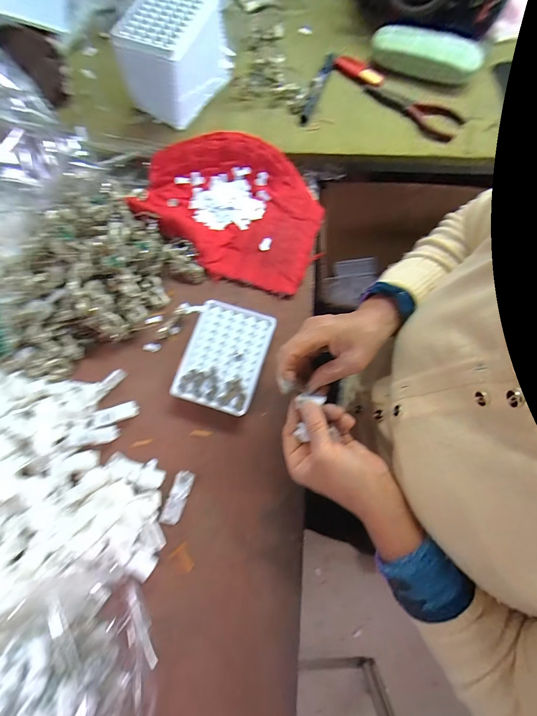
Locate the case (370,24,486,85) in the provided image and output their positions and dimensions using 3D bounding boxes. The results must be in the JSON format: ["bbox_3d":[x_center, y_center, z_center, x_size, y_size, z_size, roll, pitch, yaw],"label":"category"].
[{"bbox_3d":[0.236,-0.464,0.492,0.164,0.035,0.062,23,76,8],"label":"case"}]

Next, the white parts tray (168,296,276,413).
[{"bbox_3d":[-0.058,-0.001,0.421,0.101,0.026,0.131,16,75,6],"label":"white parts tray"}]

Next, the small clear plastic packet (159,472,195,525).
[{"bbox_3d":[-0.107,0.164,0.383,0.022,0.010,0.060,18,75,6],"label":"small clear plastic packet"}]

